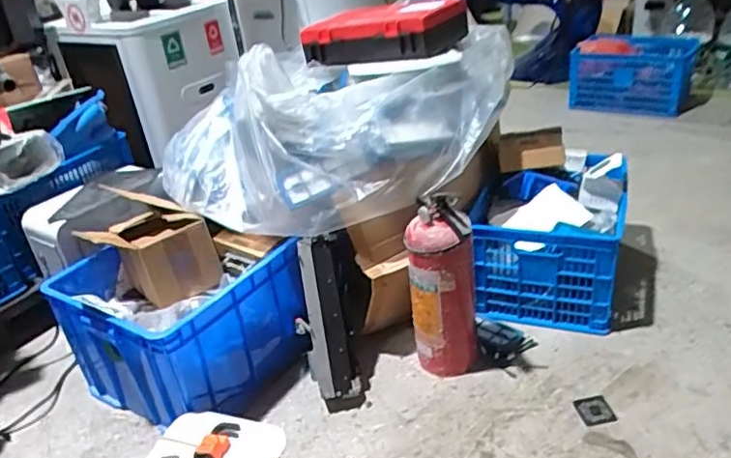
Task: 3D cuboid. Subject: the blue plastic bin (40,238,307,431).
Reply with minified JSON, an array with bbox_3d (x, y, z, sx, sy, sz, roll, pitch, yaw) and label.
[{"bbox_3d":[-0.421,0.212,1.346,0.479,0.322,0.370,13,35,32],"label":"blue plastic bin"}]

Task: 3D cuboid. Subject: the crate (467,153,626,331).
[{"bbox_3d":[0.467,0.021,1.497,0.347,0.292,0.390,2,30,15],"label":"crate"}]

